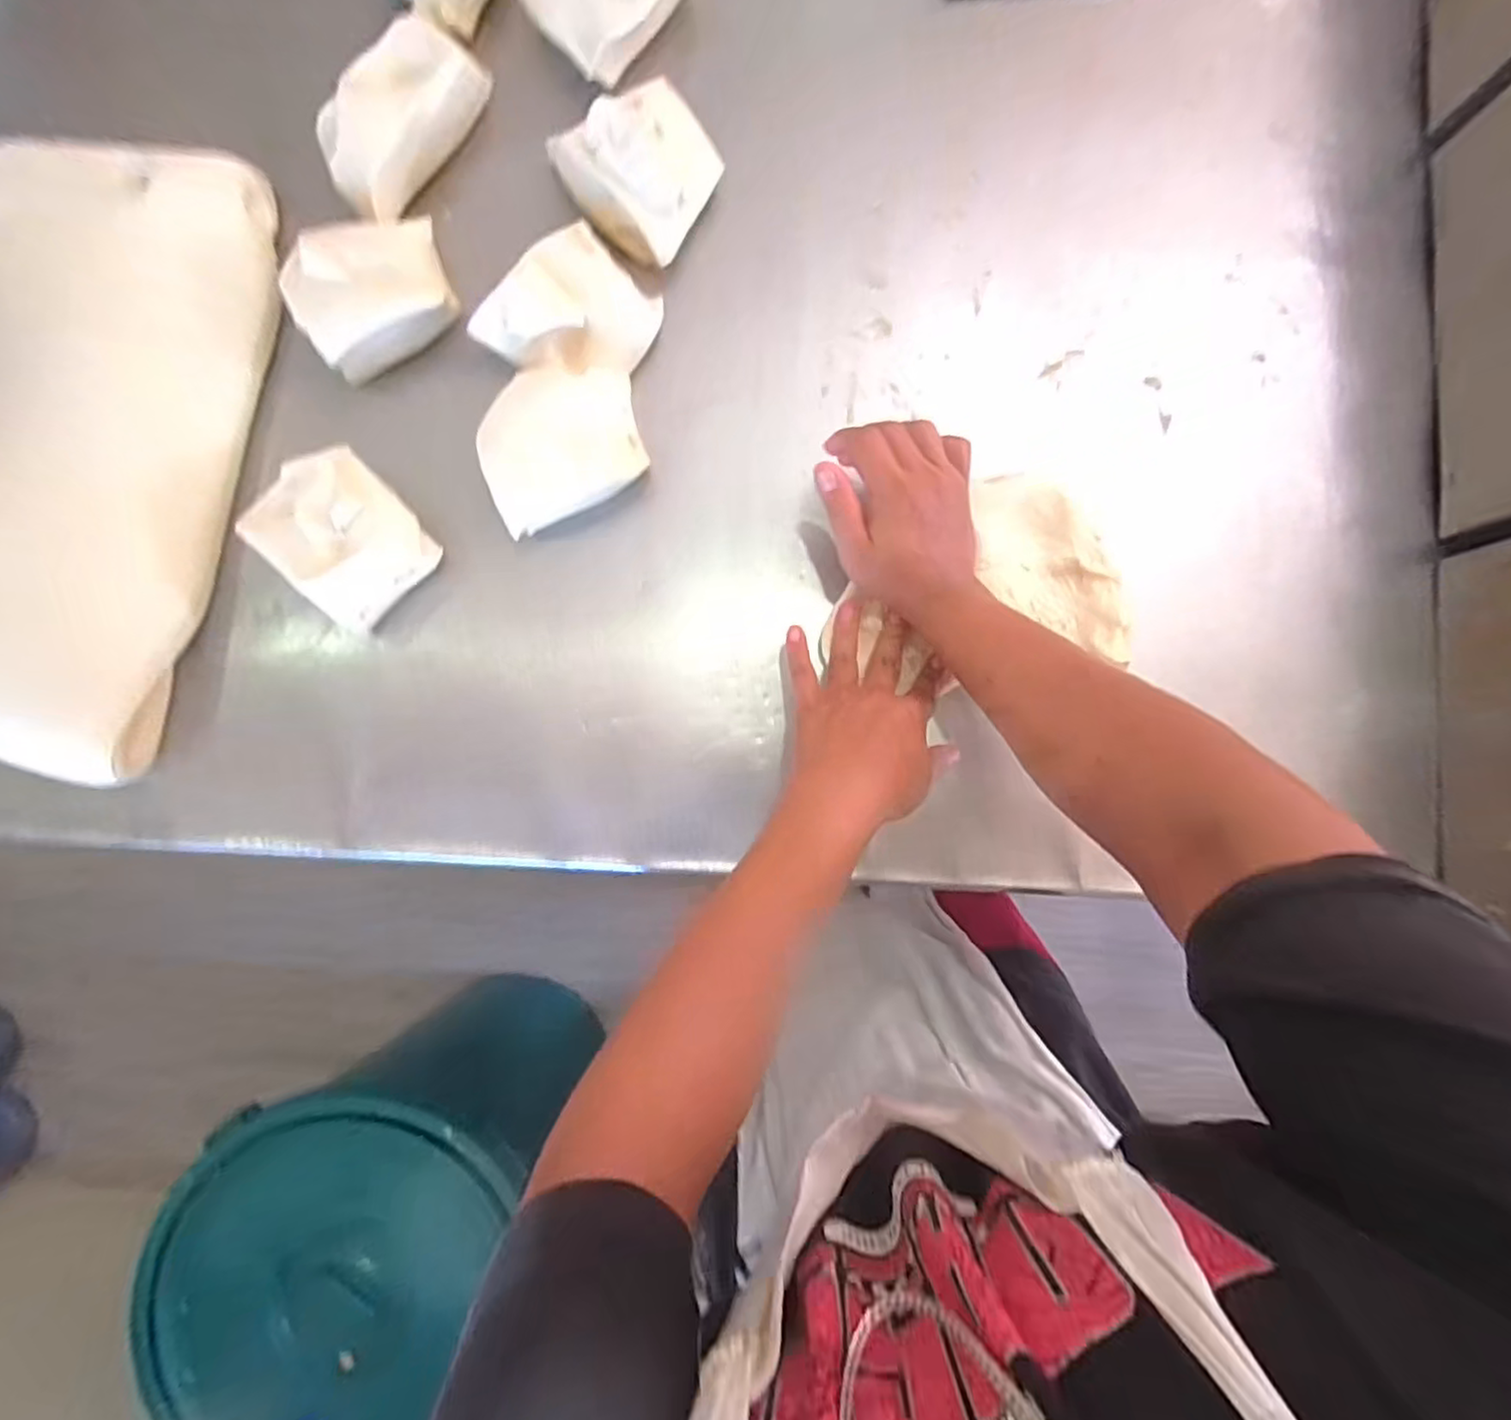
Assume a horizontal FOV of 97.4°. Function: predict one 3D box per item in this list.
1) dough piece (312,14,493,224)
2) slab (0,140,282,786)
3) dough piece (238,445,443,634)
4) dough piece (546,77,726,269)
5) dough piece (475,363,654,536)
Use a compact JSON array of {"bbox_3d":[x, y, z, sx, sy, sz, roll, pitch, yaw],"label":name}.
[{"bbox_3d":[-0.255,-0.430,0.473,0.060,0.043,0.148,33,86,2],"label":"dough piece"},{"bbox_3d":[-0.465,-0.182,0.452,0.194,0.054,0.437,12,85,0],"label":"slab"},{"bbox_3d":[-0.271,-0.113,0.443,0.090,0.060,0.084,43,86,3],"label":"dough piece"},{"bbox_3d":[-0.082,-0.393,0.468,0.110,0.060,0.100,35,86,2],"label":"dough piece"},{"bbox_3d":[-0.129,-0.177,0.458,0.103,0.048,0.092,-16,86,-2],"label":"dough piece"}]

